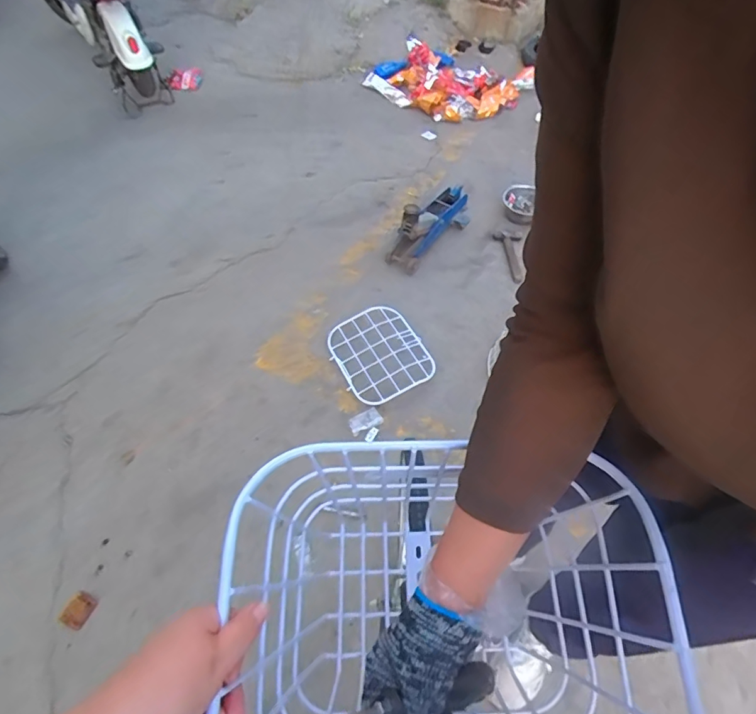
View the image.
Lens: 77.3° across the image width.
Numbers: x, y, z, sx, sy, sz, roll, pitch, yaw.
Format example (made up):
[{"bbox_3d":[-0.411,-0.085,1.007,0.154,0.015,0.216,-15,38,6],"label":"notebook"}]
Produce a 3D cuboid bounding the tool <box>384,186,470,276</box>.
[{"bbox_3d":[0.202,-0.508,1.747,0.146,0.196,0.422,31,58,20],"label":"tool"}]

